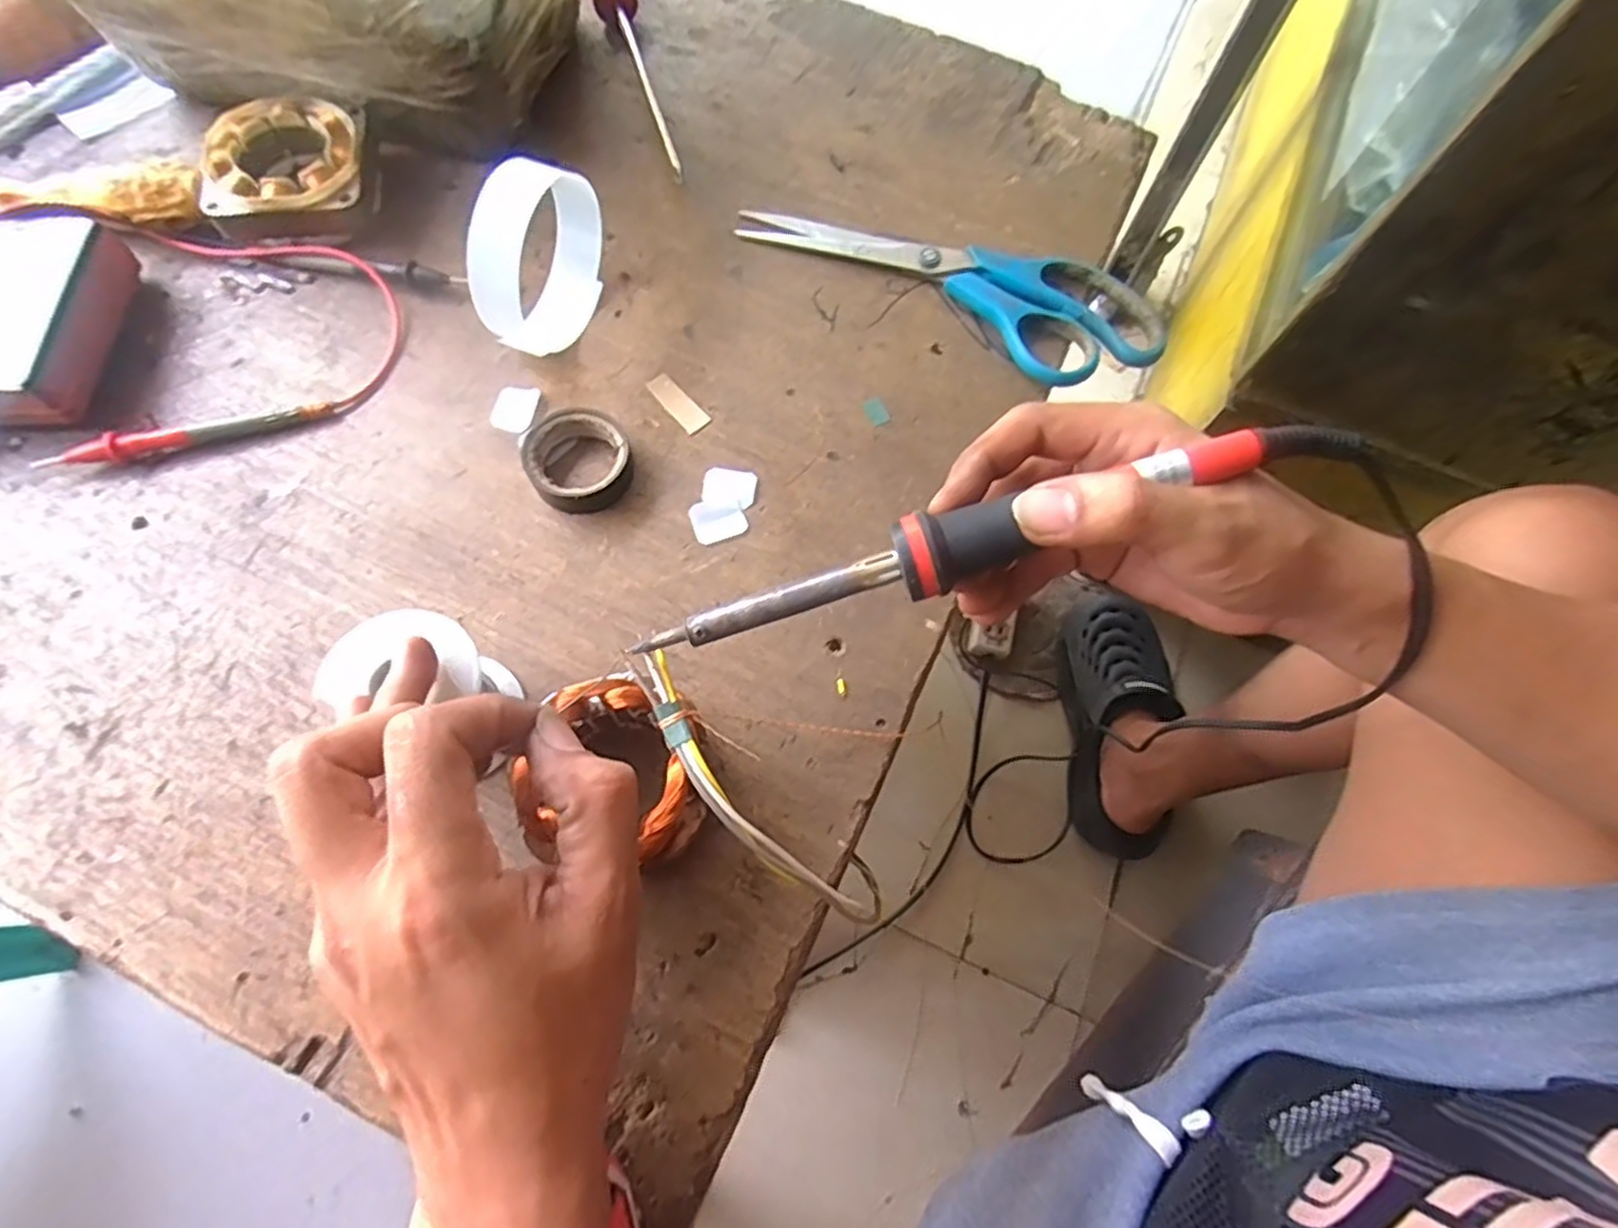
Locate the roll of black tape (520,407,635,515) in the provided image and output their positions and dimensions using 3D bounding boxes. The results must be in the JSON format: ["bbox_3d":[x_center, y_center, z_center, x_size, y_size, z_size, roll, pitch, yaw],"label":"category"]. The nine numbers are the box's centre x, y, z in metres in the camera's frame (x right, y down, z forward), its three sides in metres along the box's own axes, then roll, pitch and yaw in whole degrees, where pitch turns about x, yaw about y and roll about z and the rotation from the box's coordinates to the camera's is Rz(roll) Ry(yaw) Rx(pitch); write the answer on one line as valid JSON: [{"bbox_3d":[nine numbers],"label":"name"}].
[{"bbox_3d":[-0.107,-0.072,0.345,0.047,0.017,0.046,1,68,-2],"label":"roll of black tape"}]

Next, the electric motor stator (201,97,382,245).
[{"bbox_3d":[-0.265,-0.229,0.379,0.074,0.026,0.071,-10,69,-7],"label":"electric motor stator"}]

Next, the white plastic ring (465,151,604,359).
[{"bbox_3d":[-0.128,-0.168,0.348,0.031,0.066,0.078,15,69,3],"label":"white plastic ring"}]

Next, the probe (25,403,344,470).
[{"bbox_3d":[-0.287,-0.083,0.338,0.124,0.012,0.011,-18,70,-9],"label":"probe"}]

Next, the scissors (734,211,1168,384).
[{"bbox_3d":[0.078,-0.186,0.396,0.226,0.017,0.077,32,71,10],"label":"scissors"}]

